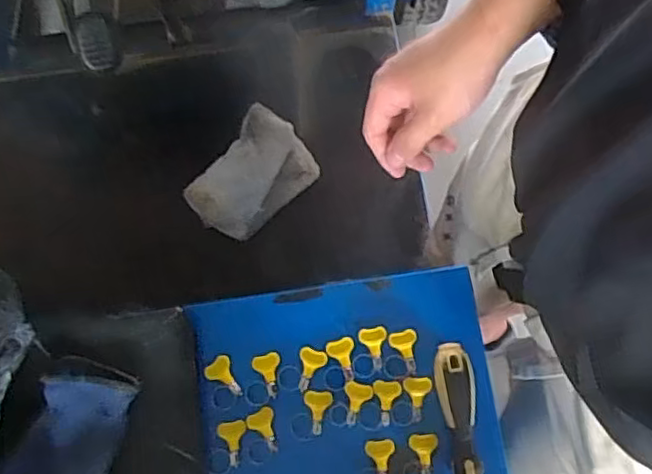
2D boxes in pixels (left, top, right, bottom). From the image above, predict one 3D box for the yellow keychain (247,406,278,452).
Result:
[{"bbox_3d":[-0.056,0.168,0.555,0.025,0.004,0.036,-8,74,-1],"label":"yellow keychain"}]

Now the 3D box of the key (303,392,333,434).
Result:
[{"bbox_3d":[-0.005,0.153,0.557,0.024,0.004,0.036,-8,74,-1],"label":"key"}]

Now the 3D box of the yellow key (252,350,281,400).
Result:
[{"bbox_3d":[-0.050,0.123,0.566,0.025,0.004,0.039,-17,75,-4],"label":"yellow key"}]

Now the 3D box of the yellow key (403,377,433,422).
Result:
[{"bbox_3d":[0.082,0.141,0.557,0.024,0.004,0.036,-8,74,-1],"label":"yellow key"}]

